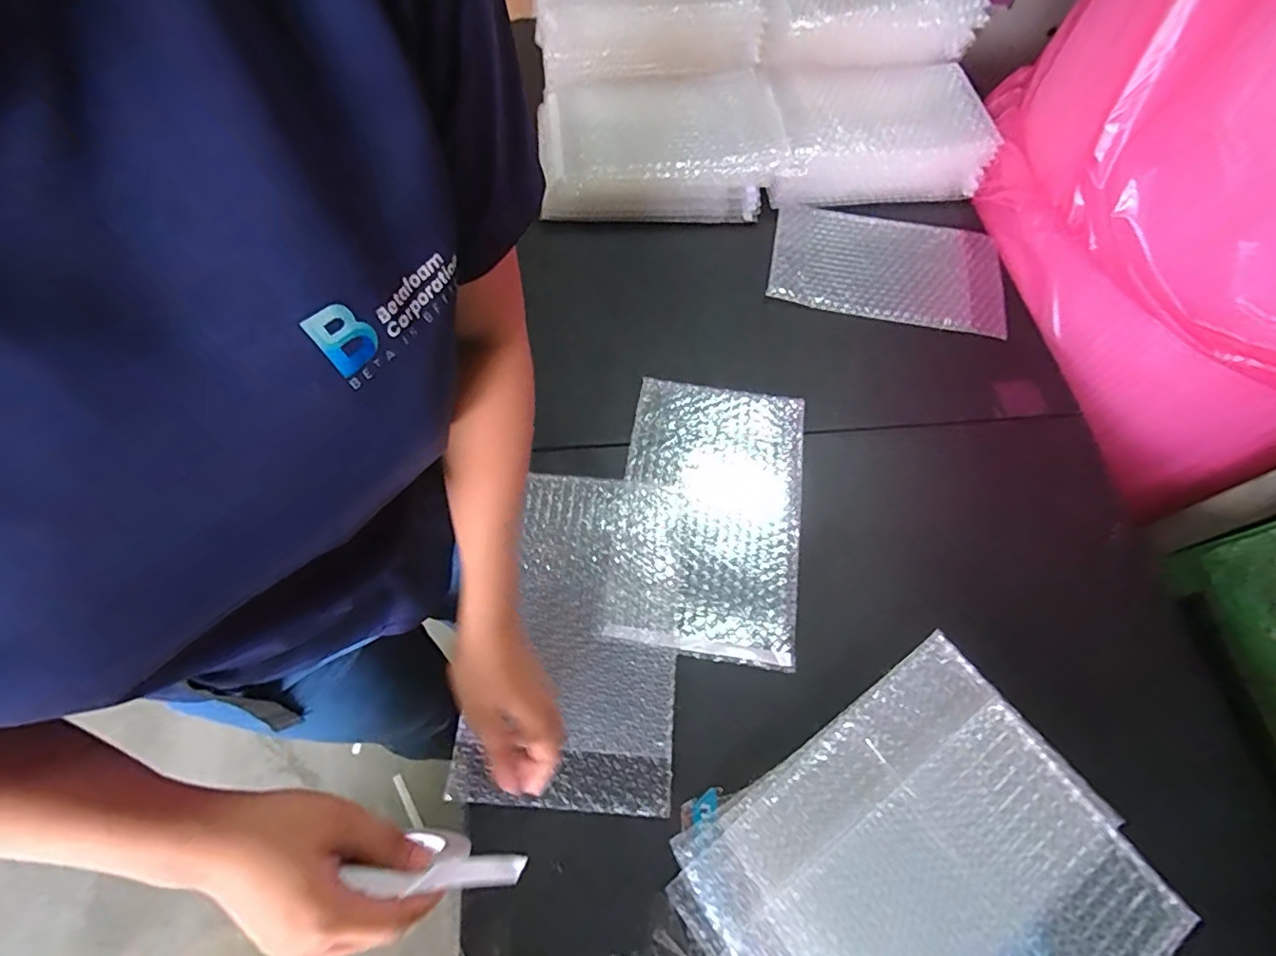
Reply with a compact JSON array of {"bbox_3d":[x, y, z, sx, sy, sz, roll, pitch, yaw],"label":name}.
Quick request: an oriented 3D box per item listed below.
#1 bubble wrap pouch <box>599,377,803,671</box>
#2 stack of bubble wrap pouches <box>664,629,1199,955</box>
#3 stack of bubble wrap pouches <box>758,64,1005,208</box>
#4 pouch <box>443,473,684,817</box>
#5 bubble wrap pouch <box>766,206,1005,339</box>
[{"bbox_3d":[0.074,0.033,0.568,0.182,0.018,0.290,8,64,3],"label":"bubble wrap pouch"},{"bbox_3d":[0.213,0.315,0.421,0.305,0.045,0.248,-33,69,-16],"label":"stack of bubble wrap pouches"},{"bbox_3d":[0.326,-0.494,0.784,0.304,0.088,0.199,-2,64,-2],"label":"stack of bubble wrap pouches"},{"bbox_3d":[-0.052,0.137,0.513,0.179,0.008,0.295,6,67,0],"label":"pouch"},{"bbox_3d":[0.327,-0.280,0.727,0.295,0.017,0.179,11,65,4],"label":"bubble wrap pouch"}]

